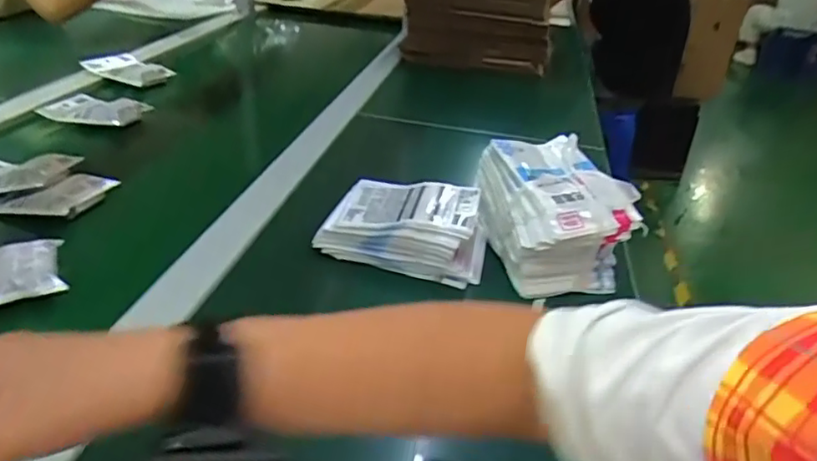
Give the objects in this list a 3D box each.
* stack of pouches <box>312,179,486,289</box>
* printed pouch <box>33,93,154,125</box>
[{"bbox_3d":[0.002,-0.008,0.654,0.169,0.057,0.114,12,30,11],"label":"stack of pouches"},{"bbox_3d":[-0.471,-0.188,0.913,0.142,0.018,0.106,14,31,15],"label":"printed pouch"}]

